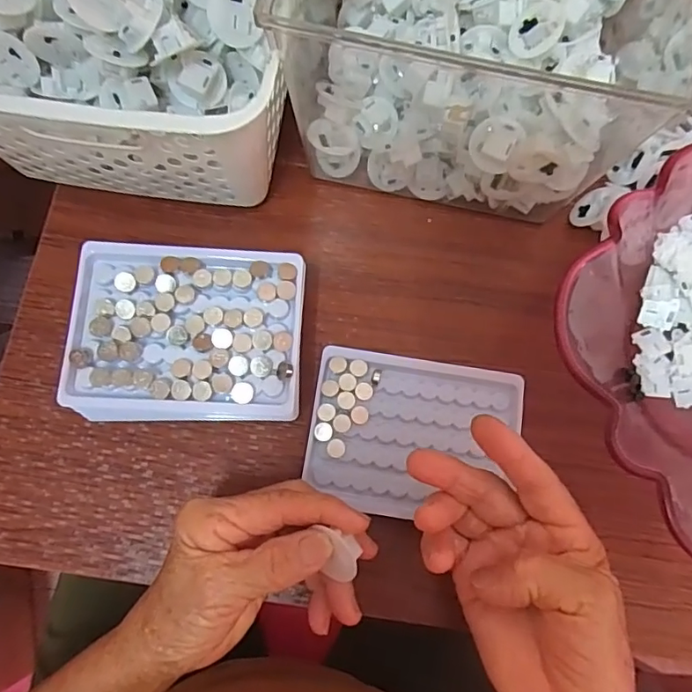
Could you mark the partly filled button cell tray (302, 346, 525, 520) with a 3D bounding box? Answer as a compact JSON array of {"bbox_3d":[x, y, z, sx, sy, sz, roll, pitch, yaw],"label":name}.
[{"bbox_3d":[0.043,0.056,0.329,0.127,0.010,0.096,9,77,0],"label":"partly filled button cell tray"}]

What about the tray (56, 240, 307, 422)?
[{"bbox_3d":[-0.092,-0.009,0.307,0.130,0.010,0.102,2,77,-1],"label":"tray"}]

